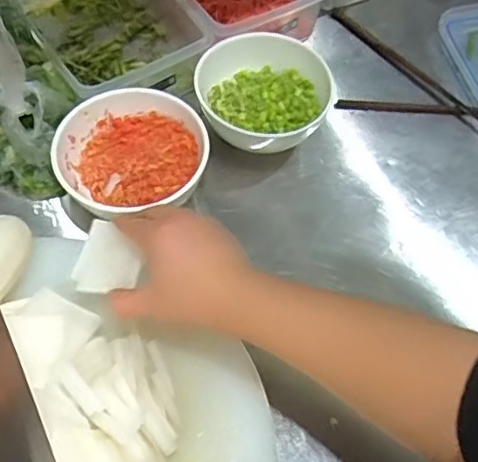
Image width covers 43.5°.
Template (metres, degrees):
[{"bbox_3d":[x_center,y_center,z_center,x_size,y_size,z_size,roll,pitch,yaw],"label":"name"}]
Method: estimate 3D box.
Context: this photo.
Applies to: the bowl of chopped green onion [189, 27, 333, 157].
[{"bbox_3d":[0.026,-0.144,0.612,0.129,0.071,0.135,1,60,-2],"label":"bowl of chopped green onion"}]

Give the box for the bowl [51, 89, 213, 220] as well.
[{"bbox_3d":[-0.099,-0.064,0.560,0.130,0.076,0.129,1,60,-2],"label":"bowl"}]

